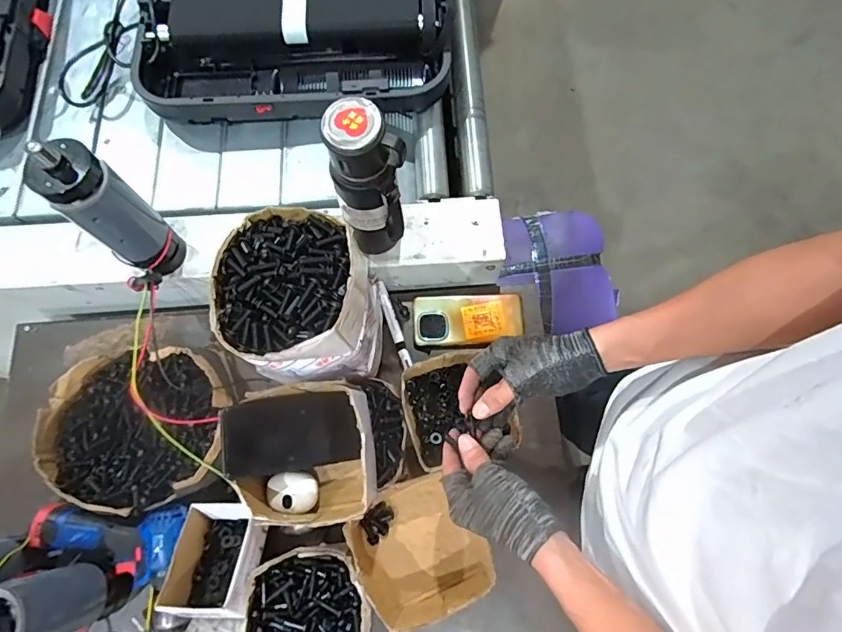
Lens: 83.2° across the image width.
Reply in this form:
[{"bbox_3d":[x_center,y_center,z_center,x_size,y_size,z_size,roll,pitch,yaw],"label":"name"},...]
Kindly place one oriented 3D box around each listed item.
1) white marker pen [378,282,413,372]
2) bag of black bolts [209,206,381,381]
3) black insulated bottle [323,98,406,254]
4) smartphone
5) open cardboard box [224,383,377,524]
[{"bbox_3d":[-0.041,0.012,0.711,0.016,0.010,0.137,-19,73,-6],"label":"white marker pen"},{"bbox_3d":[-0.134,-0.015,0.555,0.157,0.173,0.166,-19,73,-6],"label":"bag of black bolts"},{"bbox_3d":[-0.060,-0.152,0.573,0.079,0.223,0.067,-13,73,-4],"label":"black insulated bottle"},{"bbox_3d":[0.072,0.004,0.720,0.163,0.012,0.079,-3,72,-1],"label":"smartphone"},{"bbox_3d":[-0.133,0.159,0.549,0.155,0.088,0.152,-8,73,-2],"label":"open cardboard box"}]

